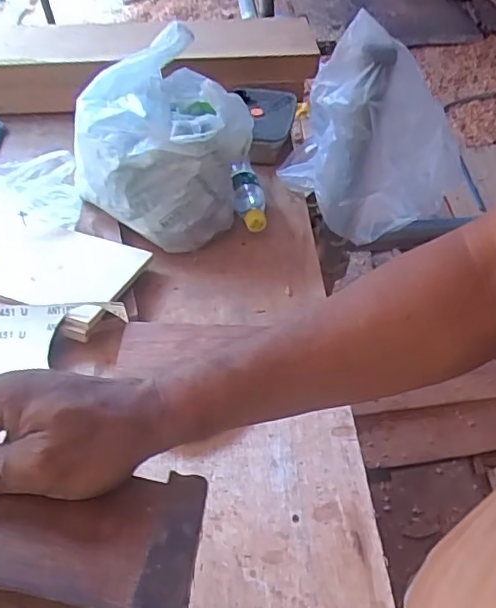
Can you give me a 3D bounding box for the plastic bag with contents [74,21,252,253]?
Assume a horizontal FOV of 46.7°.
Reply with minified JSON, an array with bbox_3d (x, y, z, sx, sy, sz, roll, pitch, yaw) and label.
[{"bbox_3d":[-0.126,-0.226,0.838,0.242,0.242,0.193,-11,50,-15],"label":"plastic bag with contents"}]

